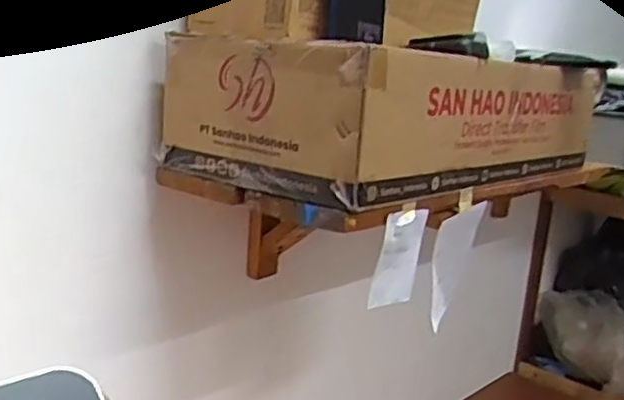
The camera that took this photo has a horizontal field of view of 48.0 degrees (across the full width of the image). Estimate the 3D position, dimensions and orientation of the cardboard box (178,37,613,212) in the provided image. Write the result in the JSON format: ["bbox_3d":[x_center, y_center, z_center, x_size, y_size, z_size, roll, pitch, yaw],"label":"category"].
[{"bbox_3d":[0.141,-0.127,0.951,0.287,0.148,0.618,16,16,39],"label":"cardboard box"}]

